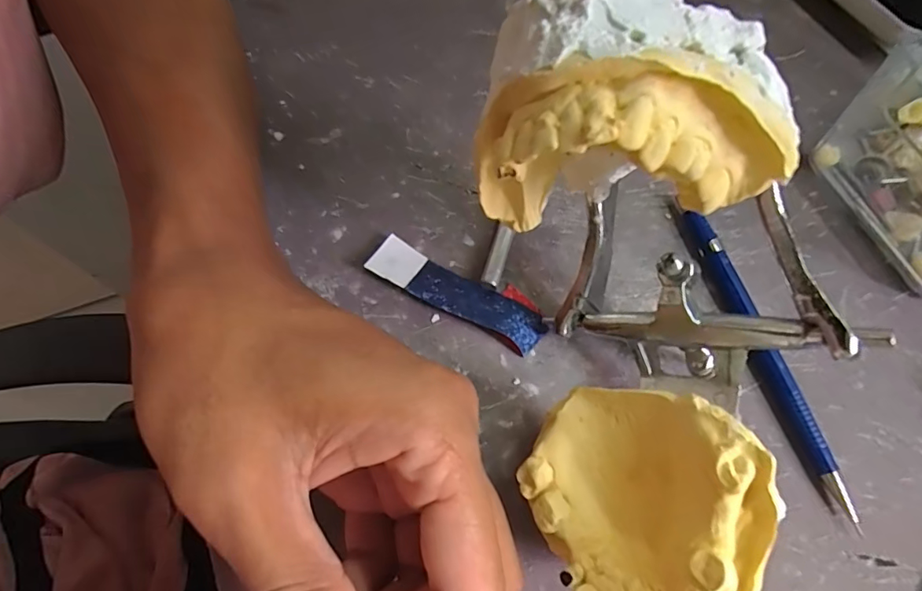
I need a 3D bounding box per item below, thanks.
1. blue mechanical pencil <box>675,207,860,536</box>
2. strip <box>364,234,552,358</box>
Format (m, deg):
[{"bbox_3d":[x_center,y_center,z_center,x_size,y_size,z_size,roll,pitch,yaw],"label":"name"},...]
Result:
[{"bbox_3d":[0.117,0.019,0.189,0.009,0.012,0.128,-13,67,-8],"label":"blue mechanical pencil"},{"bbox_3d":[-0.001,-0.001,0.193,0.074,0.005,0.024,24,50,5],"label":"strip"}]

